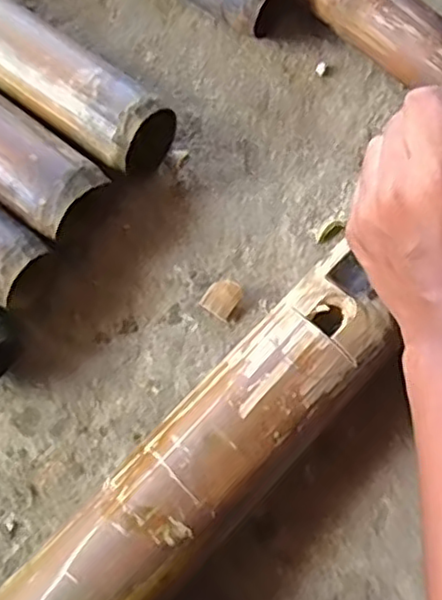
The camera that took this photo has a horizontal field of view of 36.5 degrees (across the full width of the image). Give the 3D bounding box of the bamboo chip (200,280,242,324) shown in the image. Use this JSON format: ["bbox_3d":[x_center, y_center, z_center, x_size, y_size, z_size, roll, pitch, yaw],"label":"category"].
[{"bbox_3d":[0.000,-0.002,0.488,0.024,0.012,0.026,29,76,7],"label":"bamboo chip"}]

